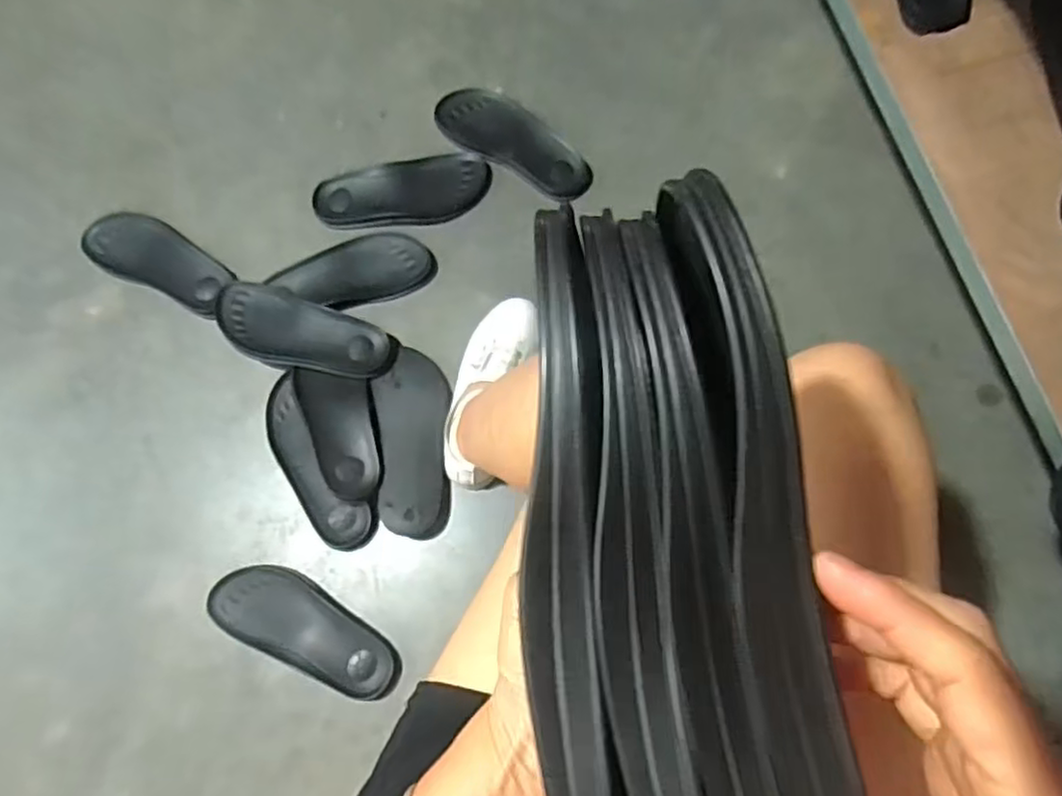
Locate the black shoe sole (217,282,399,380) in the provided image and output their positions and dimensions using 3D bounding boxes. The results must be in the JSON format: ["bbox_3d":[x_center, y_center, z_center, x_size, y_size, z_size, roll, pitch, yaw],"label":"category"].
[{"bbox_3d":[-0.284,-0.080,0.885,0.231,0.024,0.092,16,77,6],"label":"black shoe sole"}]

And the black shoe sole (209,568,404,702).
[{"bbox_3d":[-0.259,0.266,0.809,0.237,0.021,0.089,24,78,7],"label":"black shoe sole"}]

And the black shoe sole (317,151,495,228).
[{"bbox_3d":[-0.174,-0.283,0.949,0.233,0.026,0.093,-3,76,1],"label":"black shoe sole"}]

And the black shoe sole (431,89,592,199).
[{"bbox_3d":[-0.024,-0.353,0.957,0.232,0.029,0.090,33,79,9],"label":"black shoe sole"}]

